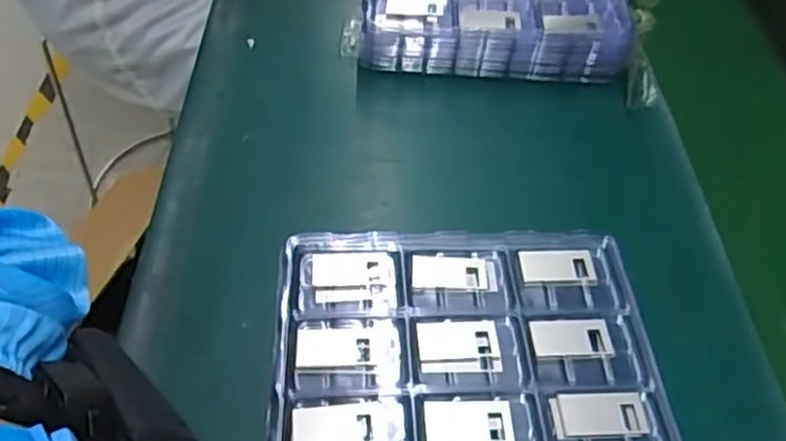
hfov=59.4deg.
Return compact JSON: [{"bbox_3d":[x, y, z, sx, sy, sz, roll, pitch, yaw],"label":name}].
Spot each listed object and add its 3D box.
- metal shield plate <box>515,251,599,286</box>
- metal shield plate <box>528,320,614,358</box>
[{"bbox_3d":[0.099,0.027,0.413,0.044,0.004,0.024,0,51,-3],"label":"metal shield plate"},{"bbox_3d":[0.099,0.065,0.382,0.044,0.004,0.023,-2,51,-4],"label":"metal shield plate"}]

